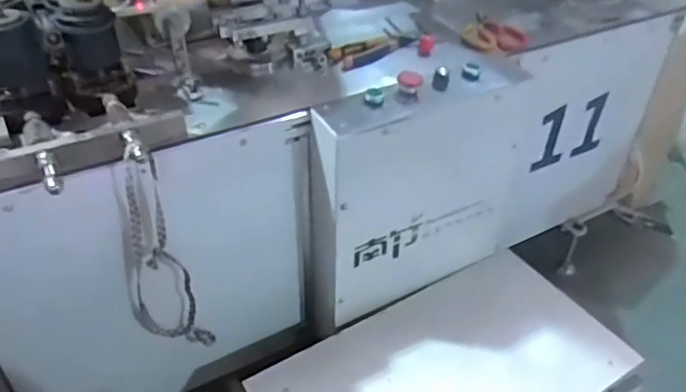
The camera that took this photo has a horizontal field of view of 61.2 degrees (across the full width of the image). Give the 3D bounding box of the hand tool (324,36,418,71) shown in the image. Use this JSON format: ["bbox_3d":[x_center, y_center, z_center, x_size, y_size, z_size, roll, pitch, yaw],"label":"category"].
[{"bbox_3d":[0.050,-0.240,0.948,0.156,0.012,0.055,-24,44,-28],"label":"hand tool"}]

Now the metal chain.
[{"bbox_3d":[-0.244,0.084,0.807,0.086,0.387,0.042,-18,42,-22],"label":"metal chain"}]

